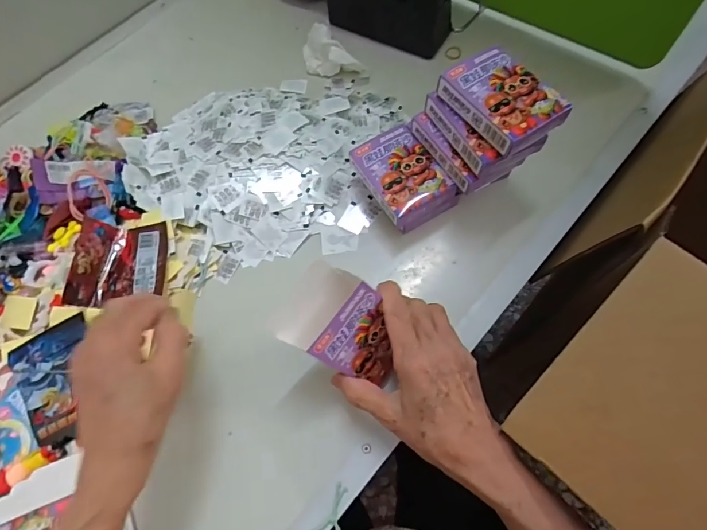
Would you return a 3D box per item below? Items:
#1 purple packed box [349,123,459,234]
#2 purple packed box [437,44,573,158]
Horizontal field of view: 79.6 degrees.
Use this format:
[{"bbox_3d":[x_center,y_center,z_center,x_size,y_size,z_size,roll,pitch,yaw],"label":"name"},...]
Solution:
[{"bbox_3d":[0.048,-0.087,0.427,0.071,0.042,0.090,-28,67,-9],"label":"purple packed box"},{"bbox_3d":[0.127,-0.142,0.360,0.067,0.021,0.090,-33,68,-11],"label":"purple packed box"}]

